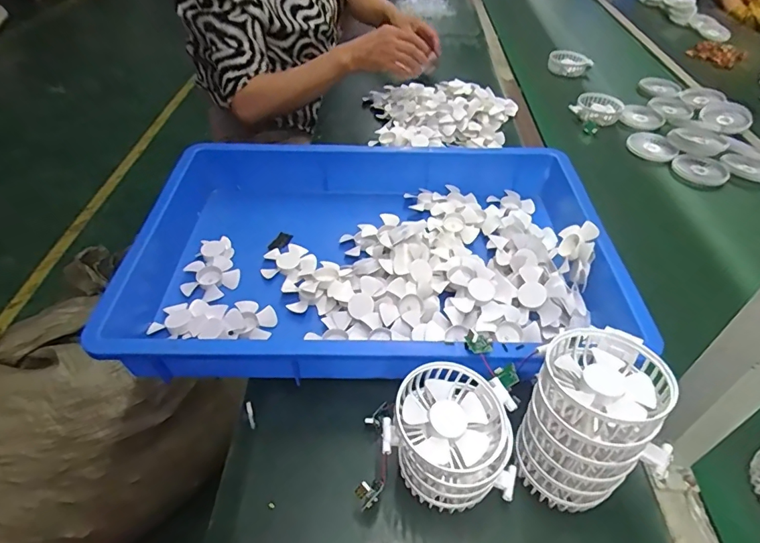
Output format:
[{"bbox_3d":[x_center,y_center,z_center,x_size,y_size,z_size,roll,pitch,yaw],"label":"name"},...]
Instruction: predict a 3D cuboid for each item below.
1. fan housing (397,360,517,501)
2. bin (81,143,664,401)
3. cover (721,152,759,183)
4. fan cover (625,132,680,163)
[{"bbox_3d":[0.059,0.121,0.372,0.091,0.039,0.084,12,46,8],"label":"fan housing"},{"bbox_3d":[-0.009,-0.032,0.584,0.591,0.099,0.379,0,45,-4],"label":"bin"},{"bbox_3d":[0.642,-0.179,0.793,0.078,0.011,0.090,15,46,11],"label":"cover"},{"bbox_3d":[0.508,-0.234,0.852,0.080,0.011,0.091,-29,54,-9],"label":"fan cover"}]

